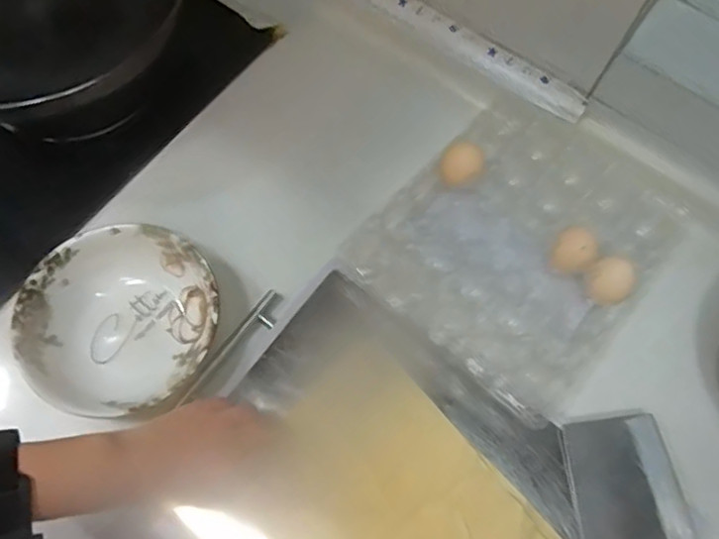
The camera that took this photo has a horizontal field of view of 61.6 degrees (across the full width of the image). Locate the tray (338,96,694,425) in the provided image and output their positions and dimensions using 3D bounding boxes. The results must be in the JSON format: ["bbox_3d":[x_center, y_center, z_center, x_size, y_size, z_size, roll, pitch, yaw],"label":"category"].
[{"bbox_3d":[0.164,-0.033,0.584,0.245,0.048,0.297,43,72,13],"label":"tray"}]

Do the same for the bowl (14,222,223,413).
[{"bbox_3d":[-0.217,0.043,0.546,0.151,0.051,0.167,43,72,13],"label":"bowl"}]

